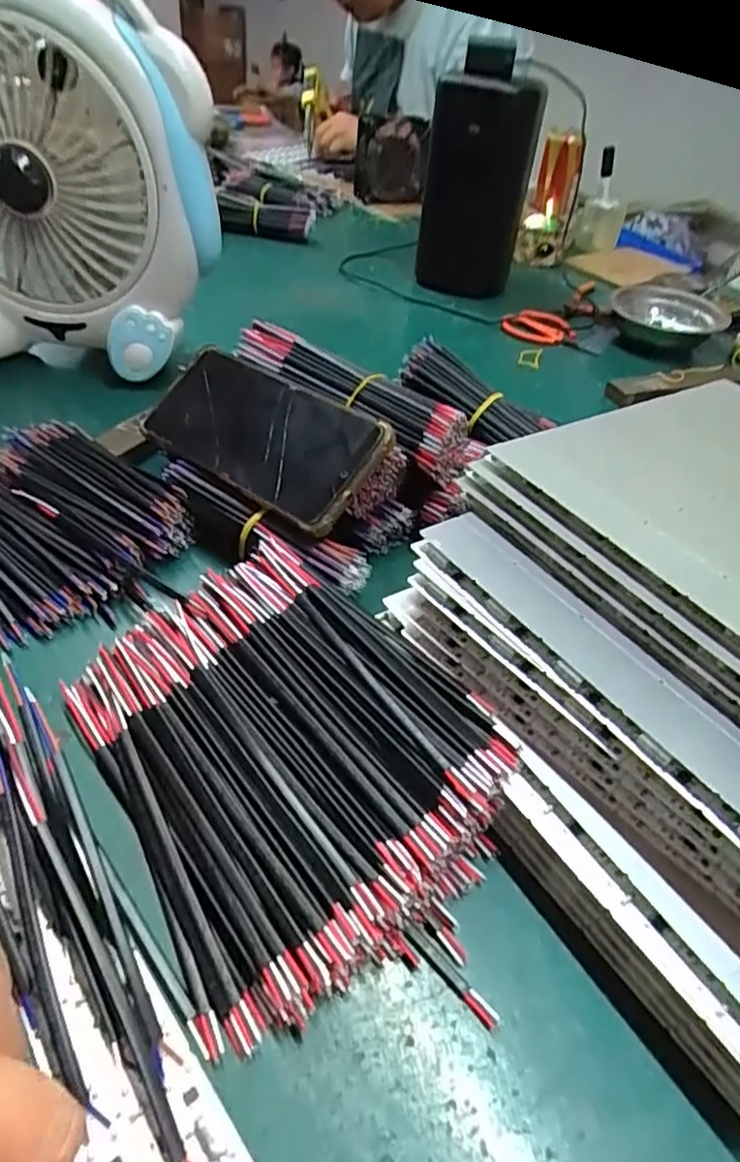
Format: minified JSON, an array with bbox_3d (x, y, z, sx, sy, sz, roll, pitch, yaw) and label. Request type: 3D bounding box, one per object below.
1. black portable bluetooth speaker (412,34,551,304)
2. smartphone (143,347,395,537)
[{"bbox_3d":[0.120,-0.449,0.719,0.114,0.254,0.051,14,65,8],"label":"black portable bluetooth speaker"},{"bbox_3d":[-0.069,-0.091,0.383,0.161,0.009,0.075,31,81,28],"label":"smartphone"}]

